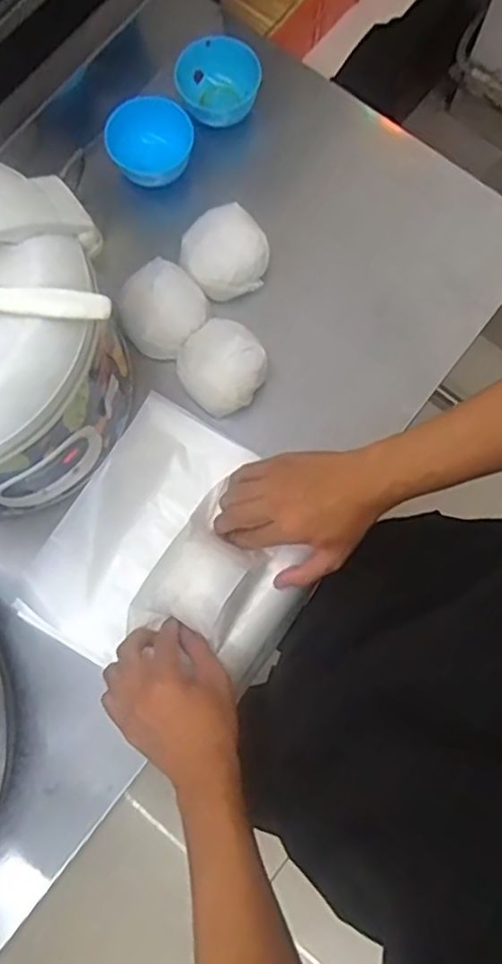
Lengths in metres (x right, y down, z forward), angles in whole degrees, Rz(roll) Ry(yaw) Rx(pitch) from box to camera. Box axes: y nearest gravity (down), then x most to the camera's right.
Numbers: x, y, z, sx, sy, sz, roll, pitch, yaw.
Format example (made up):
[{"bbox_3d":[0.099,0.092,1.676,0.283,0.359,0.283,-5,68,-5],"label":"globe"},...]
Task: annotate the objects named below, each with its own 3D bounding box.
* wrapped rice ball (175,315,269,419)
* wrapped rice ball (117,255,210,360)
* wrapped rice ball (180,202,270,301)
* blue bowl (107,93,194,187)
[{"bbox_3d":[-0.029,-0.115,0.672,0.085,0.050,0.076,41,81,8],"label":"wrapped rice ball"},{"bbox_3d":[-0.091,-0.176,0.684,0.083,0.053,0.084,0,78,0],"label":"wrapped rice ball"},{"bbox_3d":[-0.027,-0.236,0.692,0.090,0.046,0.079,-19,79,-4],"label":"wrapped rice ball"},{"bbox_3d":[-0.107,-0.357,0.720,0.088,0.042,0.083,-16,79,-3],"label":"blue bowl"}]

